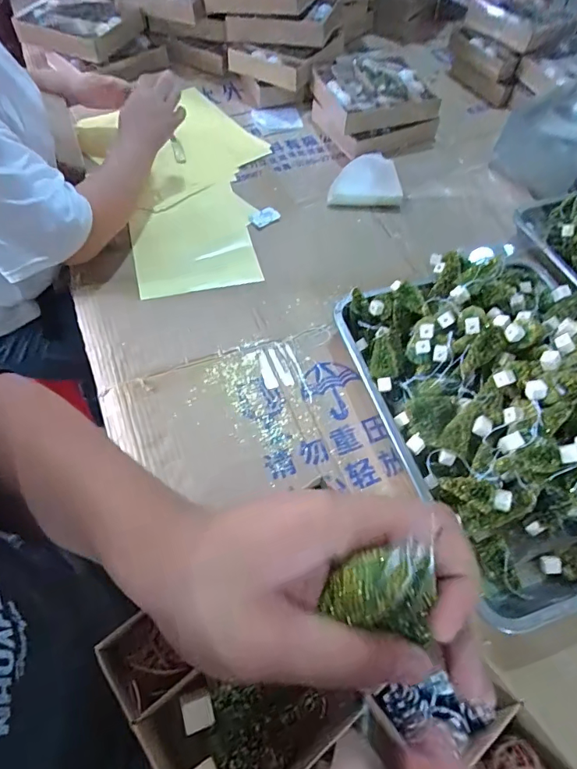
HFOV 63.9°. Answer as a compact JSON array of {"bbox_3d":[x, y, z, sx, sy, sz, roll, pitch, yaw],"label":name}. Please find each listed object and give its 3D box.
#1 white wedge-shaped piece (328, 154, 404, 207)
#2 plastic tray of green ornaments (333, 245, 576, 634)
[{"bbox_3d":[0.135,-0.373,0.848,0.129,0.024,0.136,0,59,-5],"label":"white wedge-shaped piece"},{"bbox_3d":[0.279,0.012,0.552,0.313,0.142,0.435,-16,60,-12],"label":"plastic tray of green ornaments"}]

